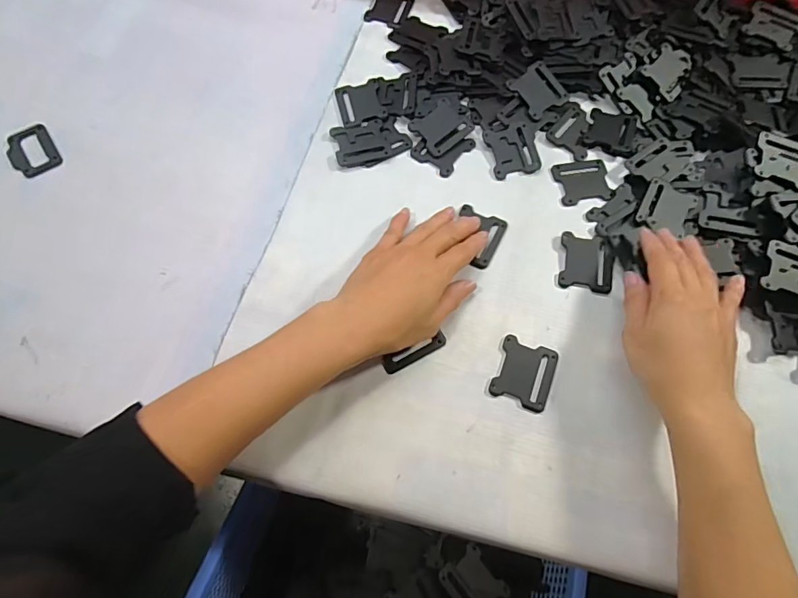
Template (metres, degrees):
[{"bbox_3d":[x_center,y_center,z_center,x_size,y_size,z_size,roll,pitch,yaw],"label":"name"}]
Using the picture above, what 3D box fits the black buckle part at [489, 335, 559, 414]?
[{"bbox_3d":[0.098,0.058,0.363,0.044,0.004,0.050,20,69,7],"label":"black buckle part"}]

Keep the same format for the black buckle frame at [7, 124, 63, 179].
[{"bbox_3d":[-0.333,-0.134,0.423,0.038,0.005,0.050,-33,73,-14],"label":"black buckle frame"}]

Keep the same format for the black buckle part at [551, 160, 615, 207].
[{"bbox_3d":[0.169,-0.108,0.427,0.049,0.004,0.045,-9,69,-5],"label":"black buckle part"}]

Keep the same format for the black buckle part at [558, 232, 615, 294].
[{"bbox_3d":[0.159,-0.031,0.395,0.043,0.008,0.048,11,68,3],"label":"black buckle part"}]

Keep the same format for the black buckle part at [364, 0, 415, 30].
[{"bbox_3d":[-0.010,-0.314,0.503,0.044,0.004,0.052,16,69,5],"label":"black buckle part"}]

